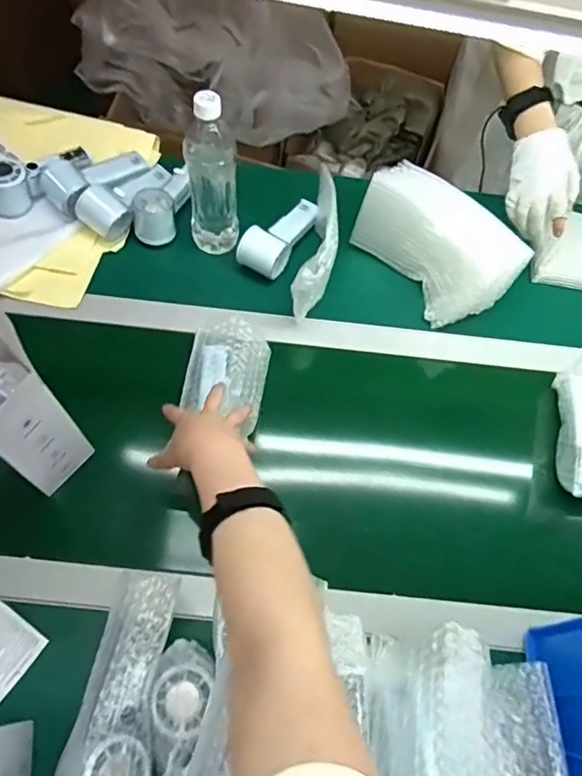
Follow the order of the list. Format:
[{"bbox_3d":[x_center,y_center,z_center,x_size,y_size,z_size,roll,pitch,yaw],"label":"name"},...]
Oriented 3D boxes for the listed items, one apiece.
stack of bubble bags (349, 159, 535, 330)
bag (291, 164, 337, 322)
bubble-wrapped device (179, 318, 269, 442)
[{"bbox_3d":[0.189,-0.189,0.735,0.093,0.117,0.219,-39,71,-21],"label":"stack of bubble bags"},{"bbox_3d":[0.040,-0.187,0.738,0.049,0.121,0.191,11,75,2],"label":"bag"},{"bbox_3d":[-0.078,-0.017,0.662,0.092,0.033,0.135,9,62,1],"label":"bubble-wrapped device"}]

